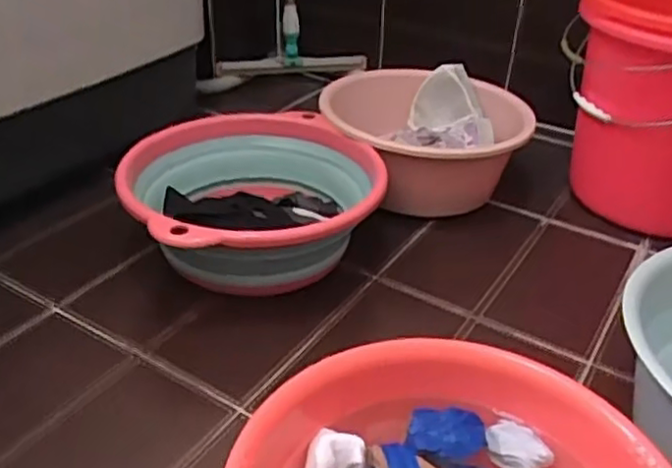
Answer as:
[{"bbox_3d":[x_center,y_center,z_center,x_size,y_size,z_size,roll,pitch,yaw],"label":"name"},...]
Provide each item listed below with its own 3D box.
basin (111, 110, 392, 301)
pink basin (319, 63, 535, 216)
[{"bbox_3d":[-0.108,-0.036,0.956,0.344,0.142,0.324,2,34,-1],"label":"basin"},{"bbox_3d":[0.136,-0.153,1.140,0.329,0.154,0.326,2,34,-1],"label":"pink basin"}]

